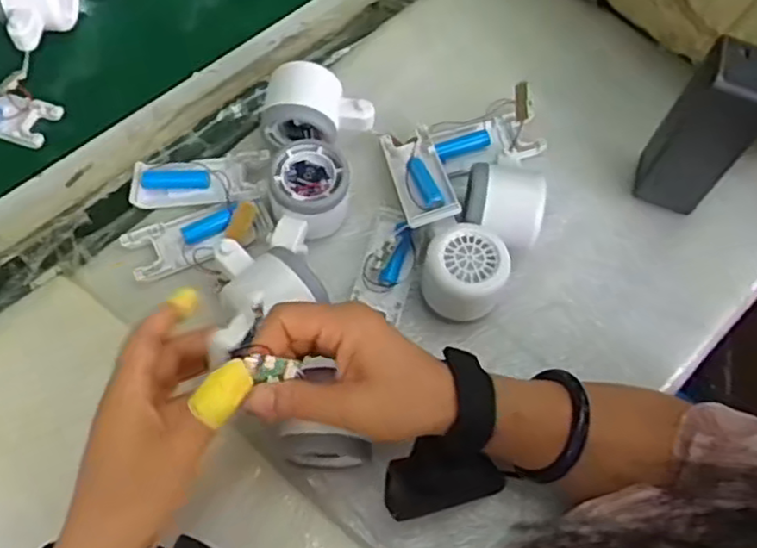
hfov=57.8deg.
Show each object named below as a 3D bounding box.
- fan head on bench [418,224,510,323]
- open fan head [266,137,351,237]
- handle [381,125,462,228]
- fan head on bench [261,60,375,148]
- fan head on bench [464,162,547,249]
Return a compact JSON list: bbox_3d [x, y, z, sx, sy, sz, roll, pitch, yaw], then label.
[{"bbox_3d":[0.062,-0.002,0.493,0.057,0.045,0.060,1,66,-3],"label":"fan head on bench"},{"bbox_3d":[-0.052,-0.063,0.513,0.057,0.049,0.063,-16,68,-10],"label":"open fan head"},{"bbox_3d":[0.032,-0.076,0.522,0.038,0.016,0.100,-10,52,-8],"label":"handle"},{"bbox_3d":[-0.047,-0.129,0.545,0.085,0.048,0.061,2,66,-2],"label":"fan head on bench"},{"bbox_3d":[0.092,-0.051,0.514,0.057,0.050,0.068,7,65,0],"label":"fan head on bench"}]

